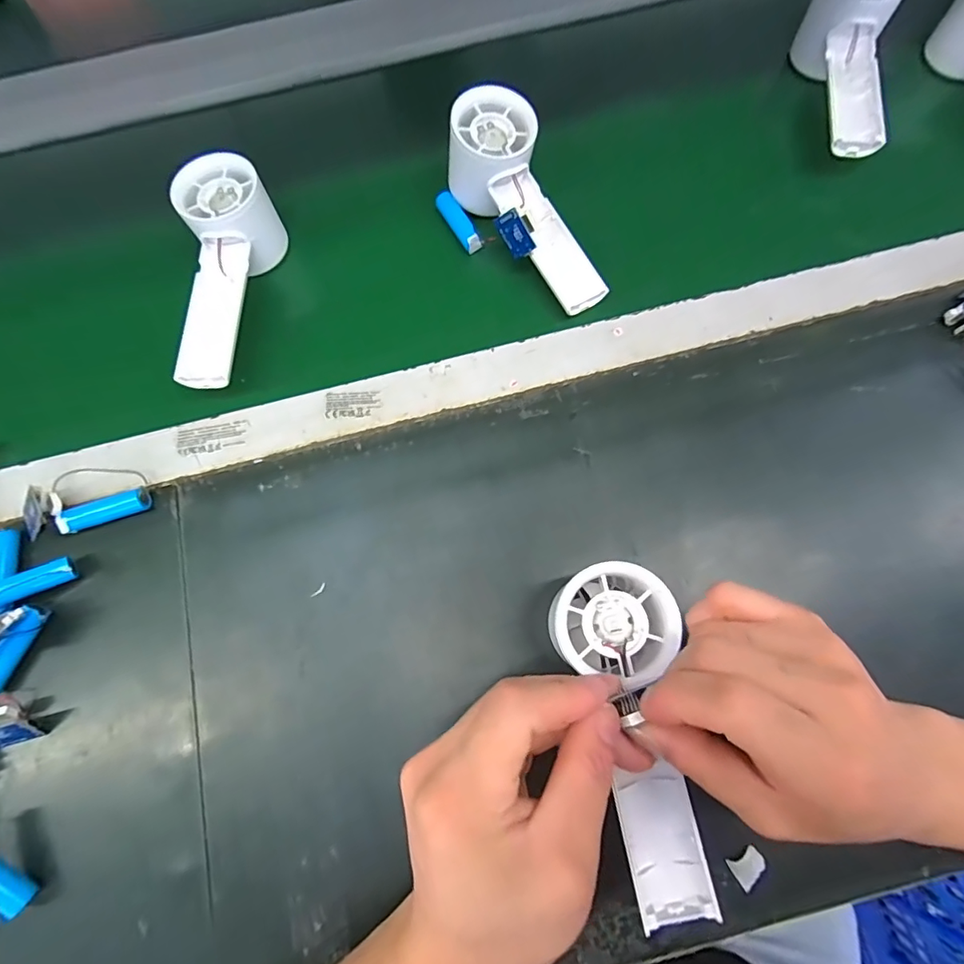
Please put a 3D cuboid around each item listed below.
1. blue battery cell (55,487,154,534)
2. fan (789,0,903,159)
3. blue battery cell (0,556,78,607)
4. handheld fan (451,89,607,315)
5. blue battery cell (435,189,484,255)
[{"bbox_3d":[-0.232,0.018,0.306,0.050,0.014,0.015,-18,75,-3],"label":"blue battery cell"},{"bbox_3d":[0.264,-0.305,0.358,0.053,0.051,0.147,12,75,5],"label":"fan"},{"bbox_3d":[-0.261,0.059,0.281,0.048,0.014,0.016,-24,73,-34],"label":"blue battery cell"},{"bbox_3d":[0.034,-0.190,0.348,0.058,0.048,0.158,-32,91,-7],"label":"handheld fan"},{"bbox_3d":[-0.017,-0.194,0.369,0.015,0.014,0.051,-28,76,-6],"label":"blue battery cell"}]

